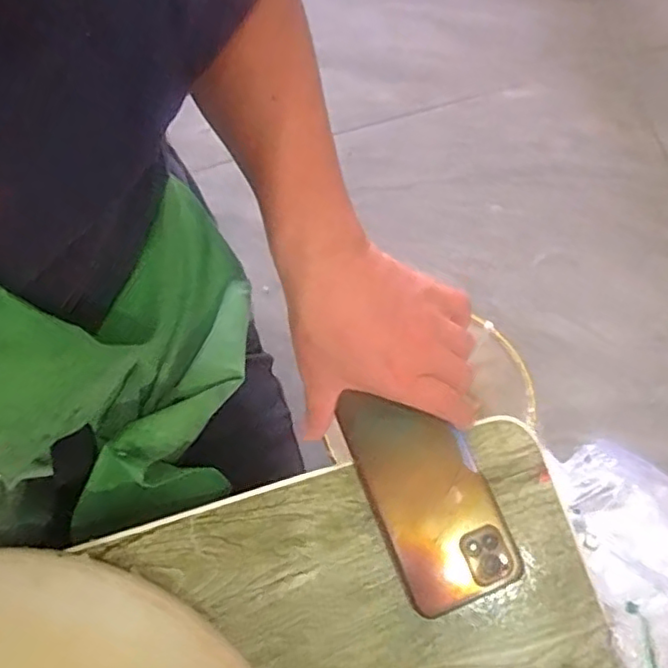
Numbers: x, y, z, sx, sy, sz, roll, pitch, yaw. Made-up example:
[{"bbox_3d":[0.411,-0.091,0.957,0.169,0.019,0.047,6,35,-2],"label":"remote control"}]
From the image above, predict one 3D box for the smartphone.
[{"bbox_3d":[0.062,0.105,0.415,0.075,0.007,0.146,-23,78,-5],"label":"smartphone"}]

